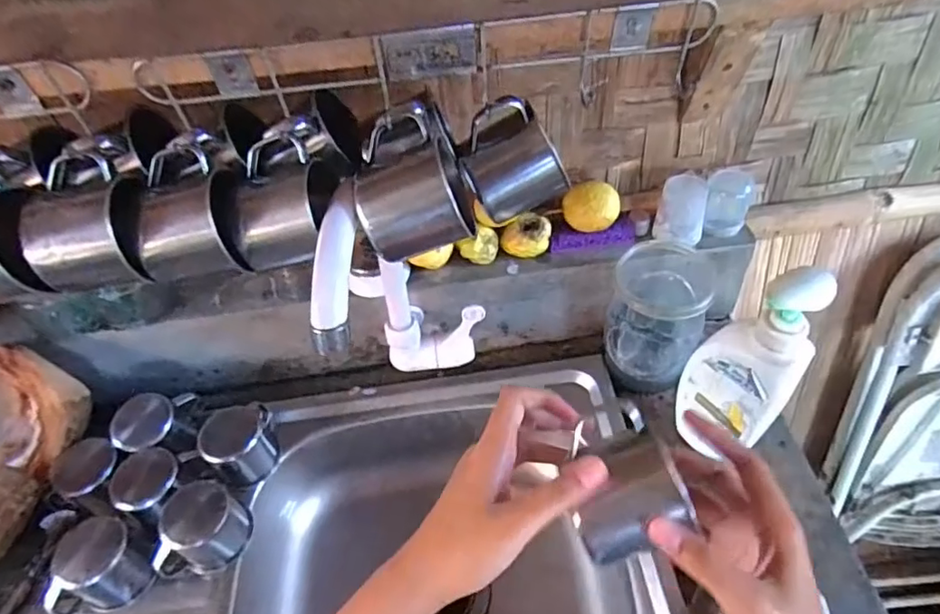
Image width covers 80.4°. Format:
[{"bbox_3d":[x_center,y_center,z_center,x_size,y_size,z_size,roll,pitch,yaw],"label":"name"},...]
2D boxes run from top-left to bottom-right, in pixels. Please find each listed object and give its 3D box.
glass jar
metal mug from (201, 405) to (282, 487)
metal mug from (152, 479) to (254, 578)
[{"bbox_3d":[0.200,0.007,0.613,0.091,0.138,0.108,4,51,9],"label":"glass jar"},{"bbox_3d":[-0.253,0.147,0.606,0.065,0.068,0.076,-18,51,-10],"label":"metal mug"},{"bbox_3d":[-0.262,0.222,0.548,0.062,0.077,0.073,3,51,7],"label":"metal mug"}]

